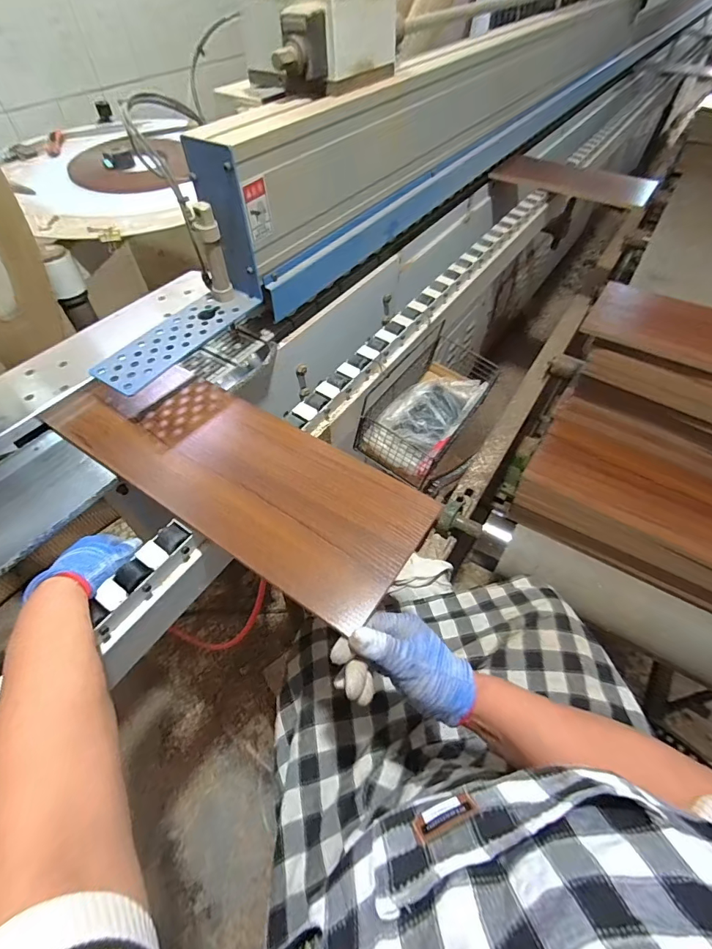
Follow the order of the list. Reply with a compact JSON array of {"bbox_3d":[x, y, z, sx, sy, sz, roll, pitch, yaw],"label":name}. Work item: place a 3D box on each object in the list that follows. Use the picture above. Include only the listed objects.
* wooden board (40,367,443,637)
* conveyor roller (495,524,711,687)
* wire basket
[{"bbox_3d":[-0.139,-0.010,0.483,0.449,0.024,0.166,28,57,21],"label":"wooden board"},{"bbox_3d":[0.475,0.236,0.627,0.524,0.068,0.075,26,57,17],"label":"conveyor roller"},{"bbox_3d":[0.124,-0.123,0.709,0.133,0.114,0.253,29,58,18],"label":"wire basket"}]

